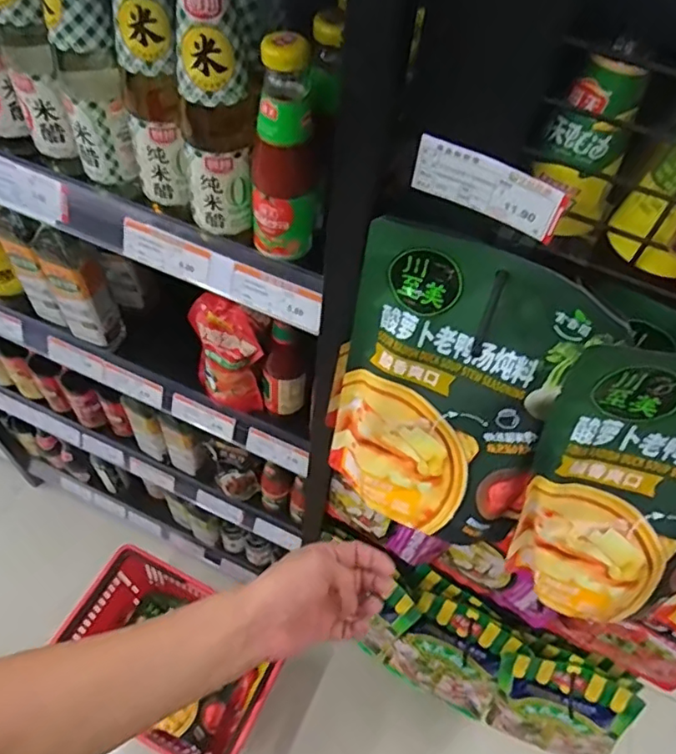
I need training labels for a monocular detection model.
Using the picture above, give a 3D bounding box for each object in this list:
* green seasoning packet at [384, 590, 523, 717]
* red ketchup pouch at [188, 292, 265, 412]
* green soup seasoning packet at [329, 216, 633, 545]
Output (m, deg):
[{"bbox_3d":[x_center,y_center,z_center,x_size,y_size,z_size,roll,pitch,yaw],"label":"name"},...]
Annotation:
[{"bbox_3d":[0.173,0.437,0.897,0.167,0.232,0.022,26,39,12],"label":"green seasoning packet"},{"bbox_3d":[-0.138,-0.022,0.707,0.087,0.174,0.035,23,57,10],"label":"red ketchup pouch"},{"bbox_3d":[0.082,0.019,0.454,0.165,0.248,0.024,24,36,12],"label":"green soup seasoning packet"}]

